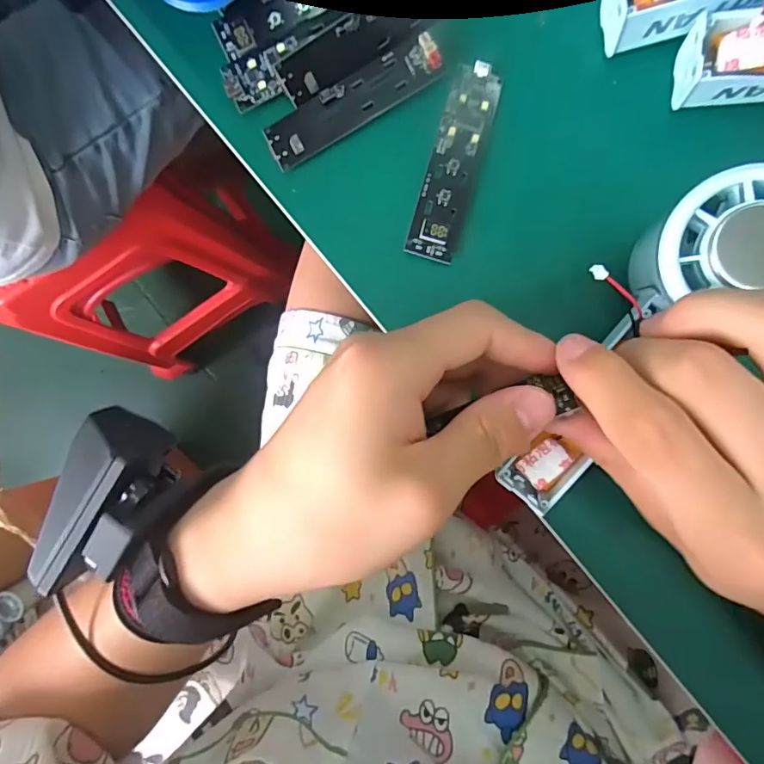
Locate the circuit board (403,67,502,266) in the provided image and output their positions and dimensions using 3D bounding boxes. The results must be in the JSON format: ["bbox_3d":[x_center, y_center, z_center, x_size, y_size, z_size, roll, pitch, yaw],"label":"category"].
[{"bbox_3d":[0.034,-0.103,0.232,0.023,0.007,0.091,17,93,7],"label":"circuit board"}]

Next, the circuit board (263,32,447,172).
[{"bbox_3d":[-0.015,-0.135,0.238,0.089,0.009,0.024,-26,88,7],"label":"circuit board"}]

